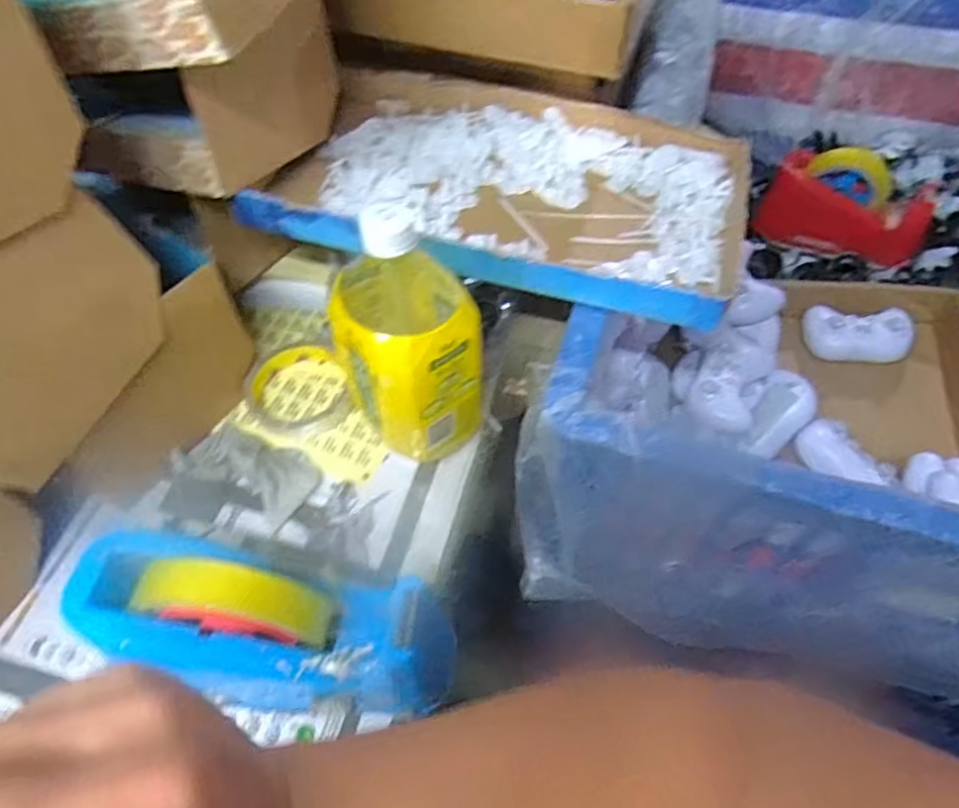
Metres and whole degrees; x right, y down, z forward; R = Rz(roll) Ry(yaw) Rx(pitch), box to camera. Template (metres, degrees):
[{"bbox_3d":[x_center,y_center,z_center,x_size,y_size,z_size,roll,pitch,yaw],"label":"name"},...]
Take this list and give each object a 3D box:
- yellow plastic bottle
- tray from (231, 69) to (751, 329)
[{"bbox_3d":[-0.051,-0.049,0.429,0.081,0.184,0.109,-28,60,-18],"label":"yellow plastic bottle"},{"bbox_3d":[0.026,-0.177,0.502,0.361,0.037,0.222,15,57,10],"label":"tray"}]

